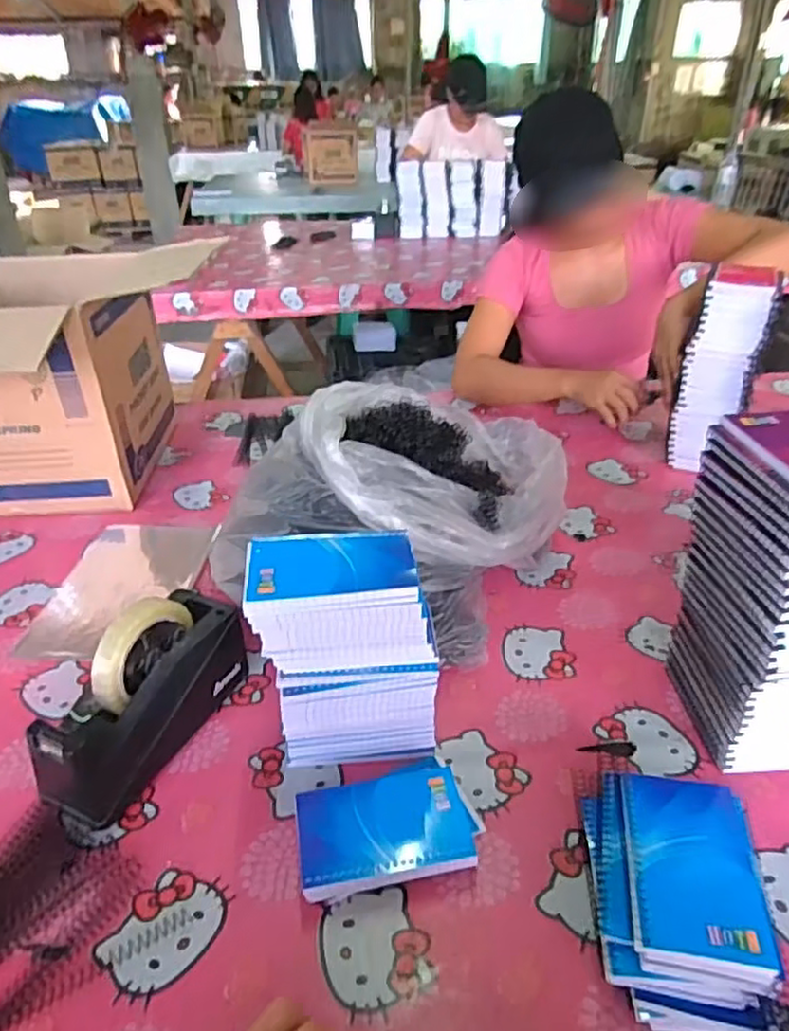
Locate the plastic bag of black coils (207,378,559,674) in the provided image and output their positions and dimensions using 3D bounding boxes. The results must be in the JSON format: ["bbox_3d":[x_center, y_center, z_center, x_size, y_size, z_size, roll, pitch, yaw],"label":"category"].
[{"bbox_3d":[0.040,-0.024,0.782,0.247,0.231,0.374,20,38,29],"label":"plastic bag of black coils"}]

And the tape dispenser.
[{"bbox_3d":[-0.225,0.155,0.610,0.070,0.128,0.204,14,36,23],"label":"tape dispenser"}]

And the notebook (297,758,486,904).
[{"bbox_3d":[-0.005,0.246,0.549,0.143,0.030,0.097,-8,33,-11],"label":"notebook"}]

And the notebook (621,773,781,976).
[{"bbox_3d":[0.206,0.243,0.472,0.082,0.008,0.131,5,33,10],"label":"notebook"}]

